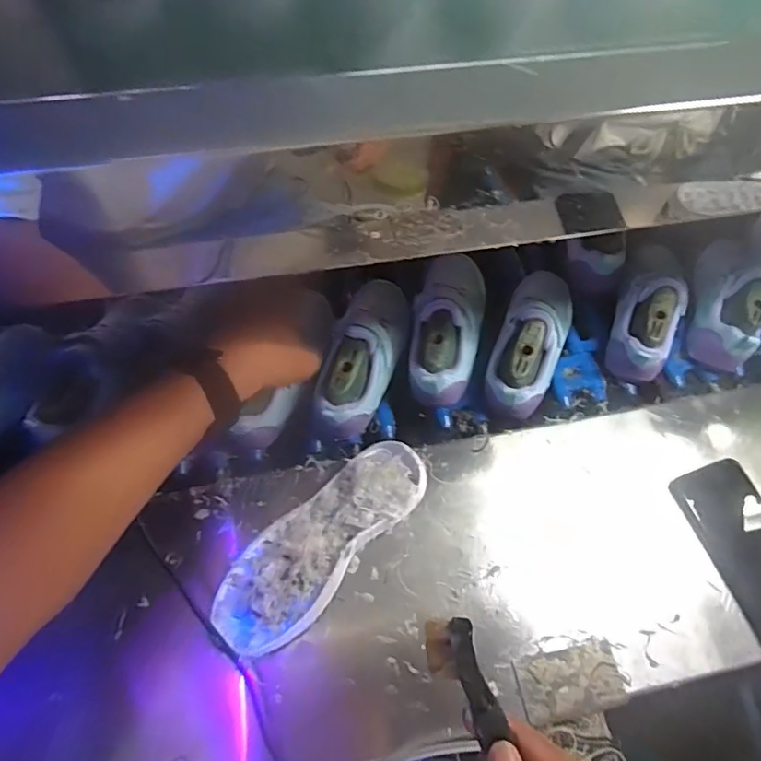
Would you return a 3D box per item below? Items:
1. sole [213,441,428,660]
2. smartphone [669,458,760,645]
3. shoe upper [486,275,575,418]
[{"bbox_3d":[-0.051,0.136,0.459,0.083,0.040,0.218,39,71,16],"label":"sole"},{"bbox_3d":[0.342,0.156,0.483,0.077,0.013,0.160,-17,69,-5],"label":"smartphone"},{"bbox_3d":[0.166,-0.047,0.574,0.076,0.075,0.205,22,67,9],"label":"shoe upper"}]

